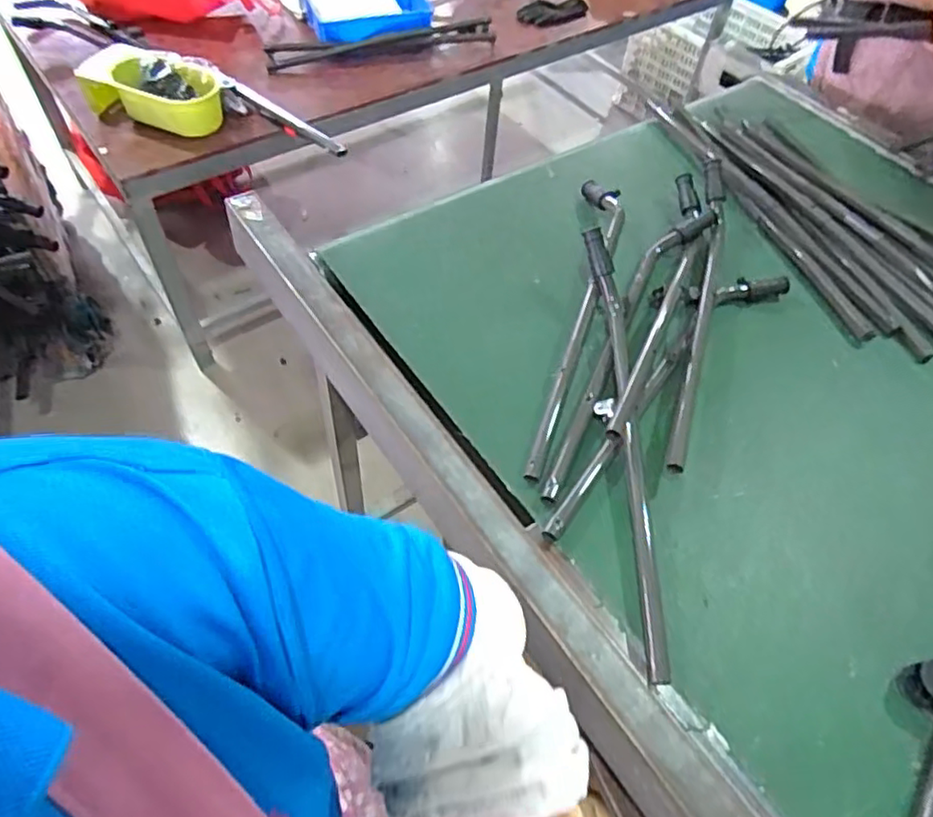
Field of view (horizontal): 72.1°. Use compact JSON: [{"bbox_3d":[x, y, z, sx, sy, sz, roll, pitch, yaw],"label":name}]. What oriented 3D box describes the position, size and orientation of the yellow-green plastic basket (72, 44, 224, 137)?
[{"bbox_3d":[-0.676,-0.680,1.381,0.300,0.106,0.139,9,55,1],"label":"yellow-green plastic basket"}]

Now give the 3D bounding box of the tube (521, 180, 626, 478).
[{"bbox_3d":[0.155,-0.136,0.846,0.064,0.036,0.533,13,55,4],"label":"tube"}]

